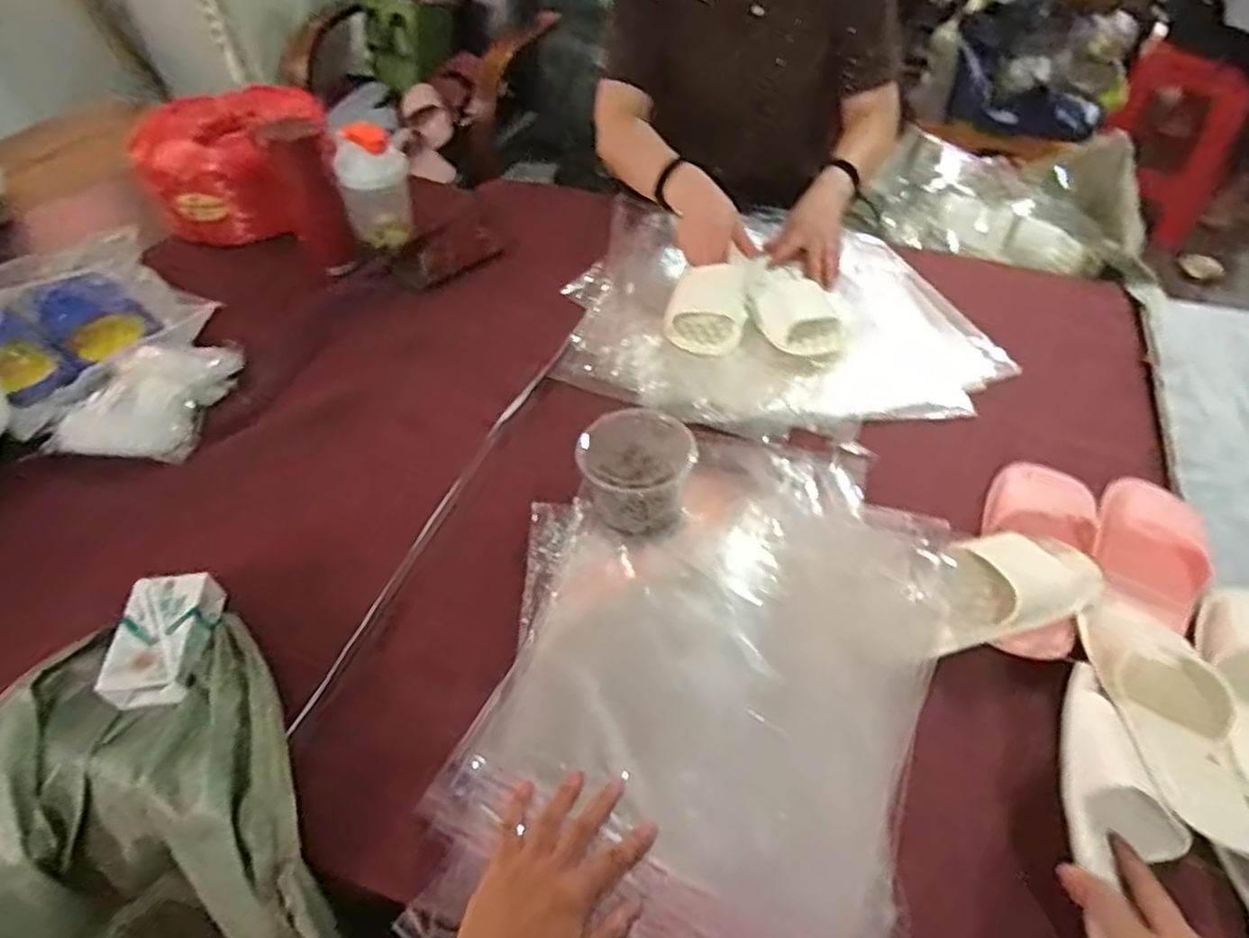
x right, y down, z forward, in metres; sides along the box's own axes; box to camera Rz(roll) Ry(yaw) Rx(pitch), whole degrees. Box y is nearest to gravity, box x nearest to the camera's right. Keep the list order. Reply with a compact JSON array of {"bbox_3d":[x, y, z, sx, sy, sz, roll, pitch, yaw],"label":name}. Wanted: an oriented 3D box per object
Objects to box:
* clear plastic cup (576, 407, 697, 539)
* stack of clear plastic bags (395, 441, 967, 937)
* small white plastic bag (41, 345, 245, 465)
[{"bbox_3d":[0.012,0.003,0.730,0.113,0.079,0.103,-1,49,1],"label":"clear plastic cup"},{"bbox_3d":[0.067,0.168,0.610,0.357,0.030,0.505,13,55,16],"label":"stack of clear plastic bags"},{"bbox_3d":[-0.557,-0.086,0.859,0.123,0.058,0.198,5,50,7],"label":"small white plastic bag"}]

